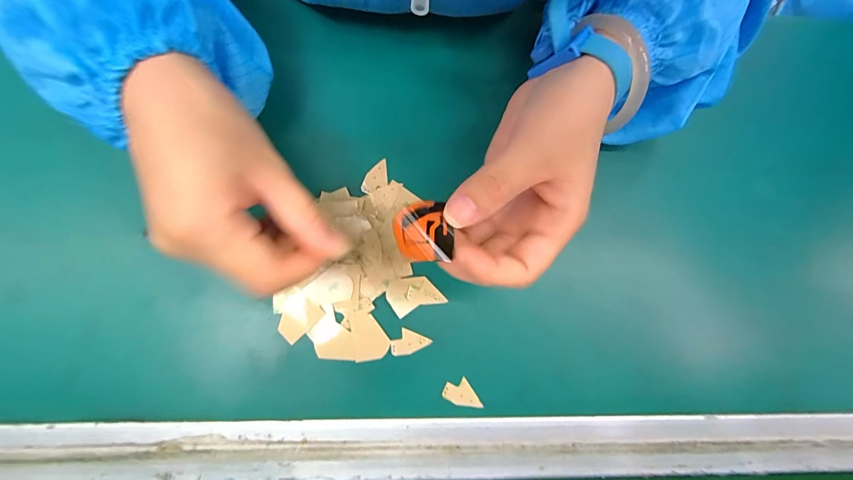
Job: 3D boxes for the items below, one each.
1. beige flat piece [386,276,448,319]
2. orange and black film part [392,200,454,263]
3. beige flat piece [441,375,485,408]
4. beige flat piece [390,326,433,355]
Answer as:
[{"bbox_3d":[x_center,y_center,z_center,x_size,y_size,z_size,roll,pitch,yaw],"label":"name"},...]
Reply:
[{"bbox_3d":[-0.008,0.035,0.259,0.036,0.004,0.024,-18,88,-14],"label":"beige flat piece"},{"bbox_3d":[-0.002,-0.004,0.171,0.024,0.004,0.027,-6,77,-2],"label":"orange and black film part"},{"bbox_3d":[0.022,0.102,0.251,0.018,0.004,0.024,-32,79,-7],"label":"beige flat piece"},{"bbox_3d":[-0.011,0.069,0.254,0.023,0.004,0.018,22,77,5],"label":"beige flat piece"}]

